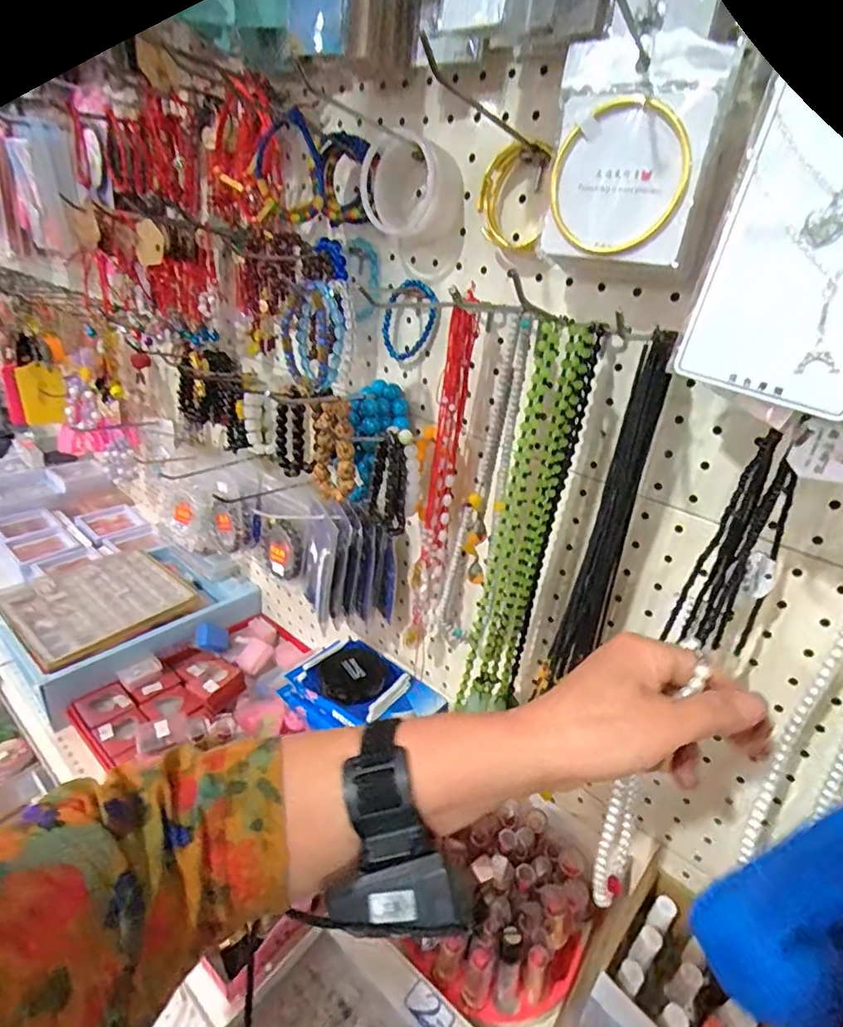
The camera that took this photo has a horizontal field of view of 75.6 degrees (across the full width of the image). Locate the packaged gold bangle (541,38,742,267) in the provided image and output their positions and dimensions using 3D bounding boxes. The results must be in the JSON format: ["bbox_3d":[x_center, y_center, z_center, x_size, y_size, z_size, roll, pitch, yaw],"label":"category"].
[{"bbox_3d":[0.113,-0.198,0.302,0.083,0.100,0.013,24,31,30],"label":"packaged gold bangle"}]

